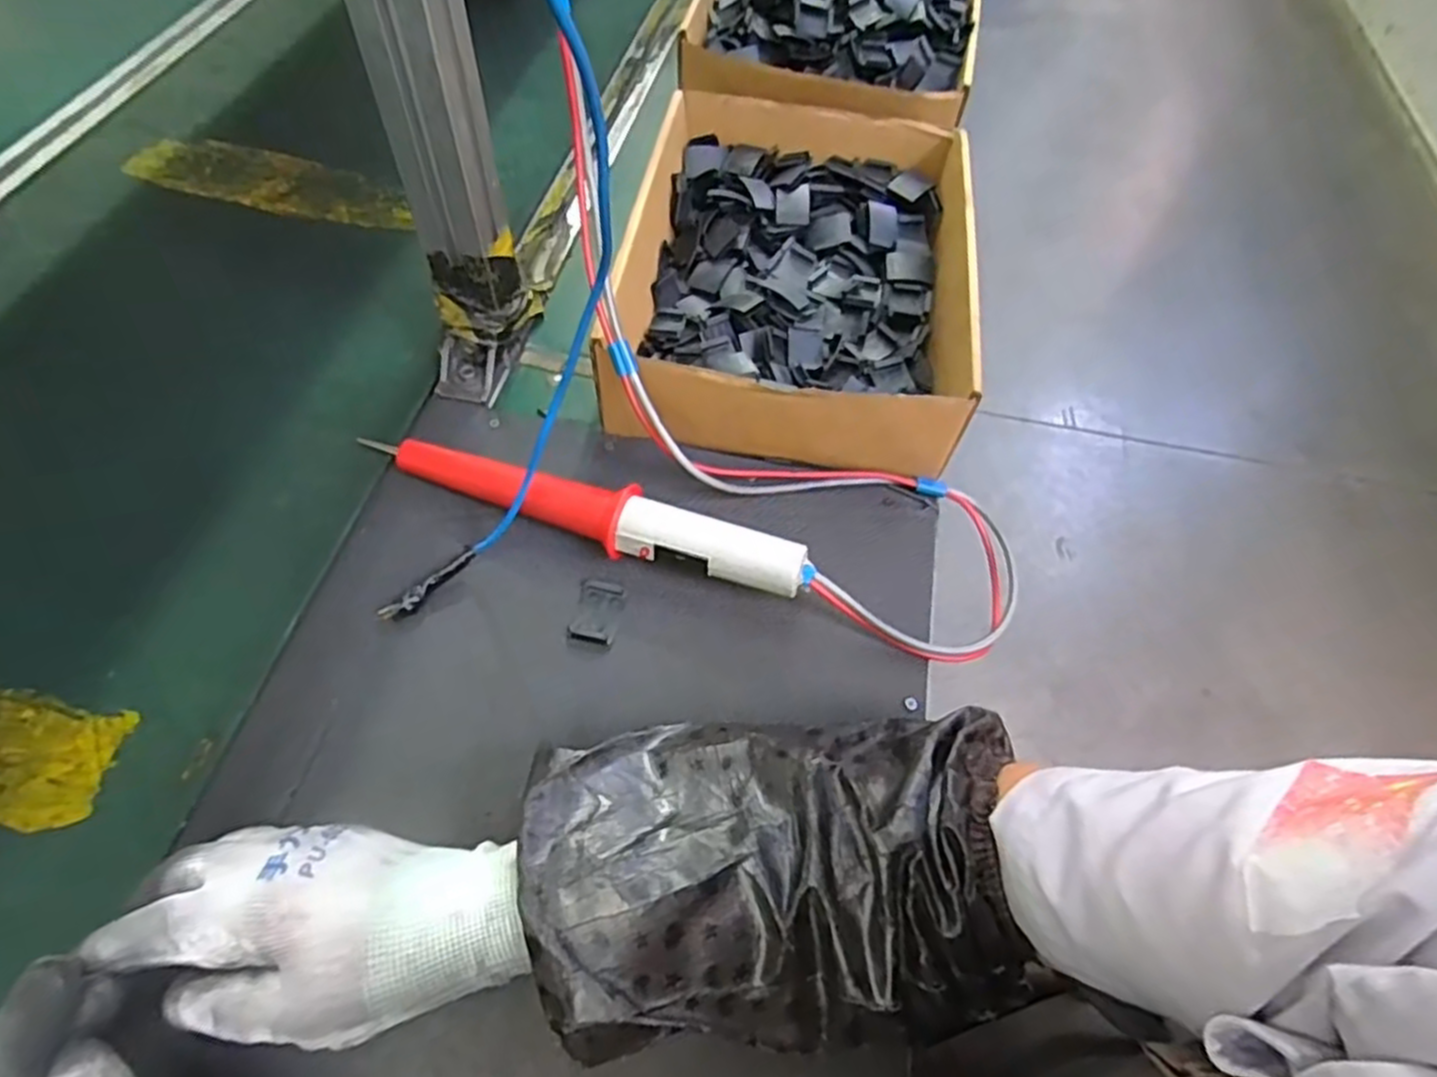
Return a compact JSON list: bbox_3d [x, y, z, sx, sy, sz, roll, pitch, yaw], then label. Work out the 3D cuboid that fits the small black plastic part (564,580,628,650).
[{"bbox_3d":[-0.068,0.042,0.424,0.026,0.005,0.039,12,58,5],"label":"small black plastic part"}]

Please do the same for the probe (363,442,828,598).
[{"bbox_3d":[-0.079,-0.016,0.443,0.269,0.034,0.035,20,59,10],"label":"probe"}]

